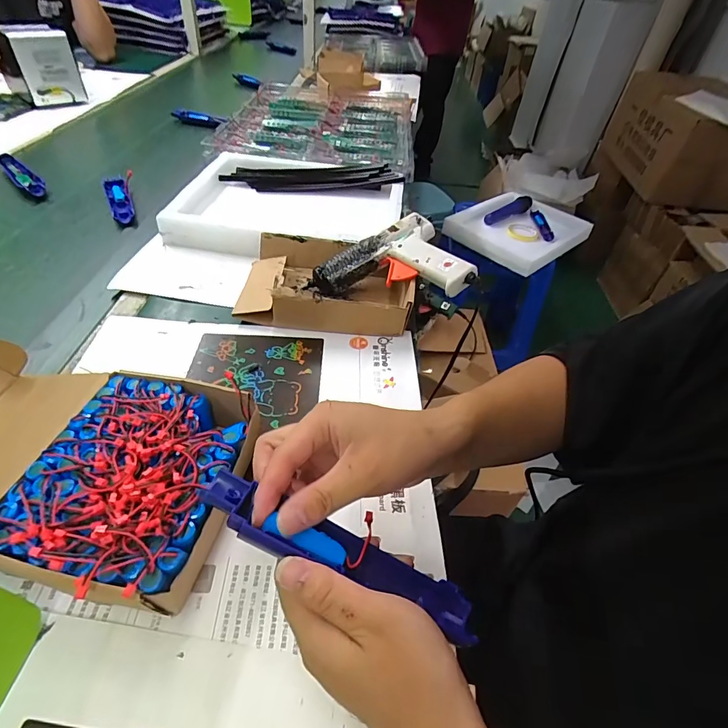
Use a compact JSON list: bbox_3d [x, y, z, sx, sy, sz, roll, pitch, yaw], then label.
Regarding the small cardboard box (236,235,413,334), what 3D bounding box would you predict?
[{"bbox_3d":[-0.050,-0.107,0.554,0.221,0.058,0.150,6,45,-2],"label":"small cardboard box"}]

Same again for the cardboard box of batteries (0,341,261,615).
[{"bbox_3d":[-0.249,0.071,0.338,0.308,0.070,0.172,14,45,6],"label":"cardboard box of batteries"}]

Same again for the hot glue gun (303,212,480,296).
[{"bbox_3d":[0.045,-0.141,0.549,0.210,0.038,0.121,6,60,24],"label":"hot glue gun"}]

